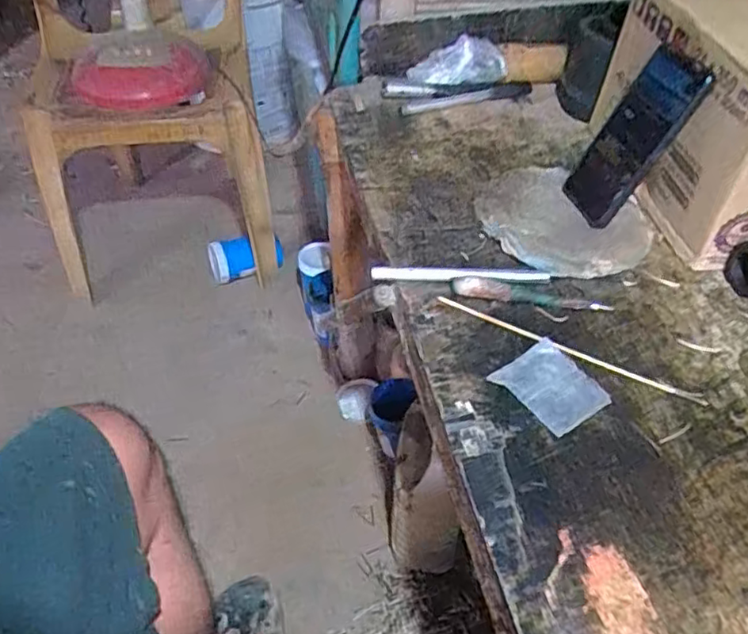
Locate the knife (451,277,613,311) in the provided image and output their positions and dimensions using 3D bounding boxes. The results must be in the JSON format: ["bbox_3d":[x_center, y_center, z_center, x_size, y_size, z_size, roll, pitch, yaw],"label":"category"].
[{"bbox_3d":[0.139,-0.019,0.552,0.137,0.014,0.014,8,46,4],"label":"knife"}]

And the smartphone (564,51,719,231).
[{"bbox_3d":[0.246,-0.171,0.596,0.012,0.161,0.076,10,37,-31],"label":"smartphone"}]

